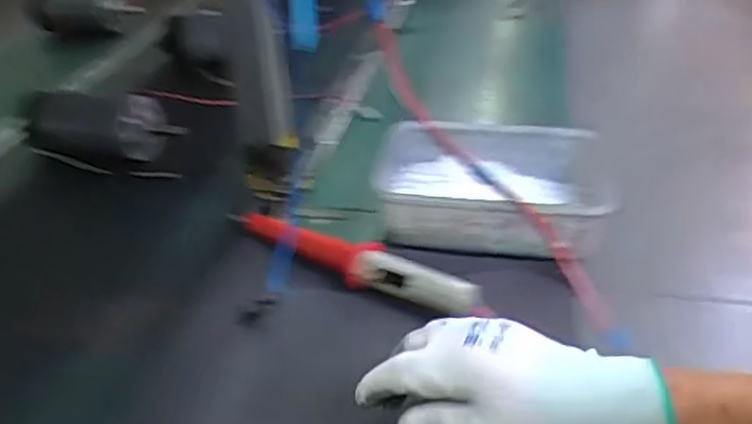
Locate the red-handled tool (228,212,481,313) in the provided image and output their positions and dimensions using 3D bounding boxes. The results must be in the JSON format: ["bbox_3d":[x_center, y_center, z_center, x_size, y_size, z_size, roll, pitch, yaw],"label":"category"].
[{"bbox_3d":[-0.032,0.042,0.609,0.267,0.038,0.033,19,41,31],"label":"red-handled tool"}]

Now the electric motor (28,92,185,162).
[{"bbox_3d":[-0.356,-0.112,0.845,0.204,0.078,0.069,1,35,8],"label":"electric motor"}]

